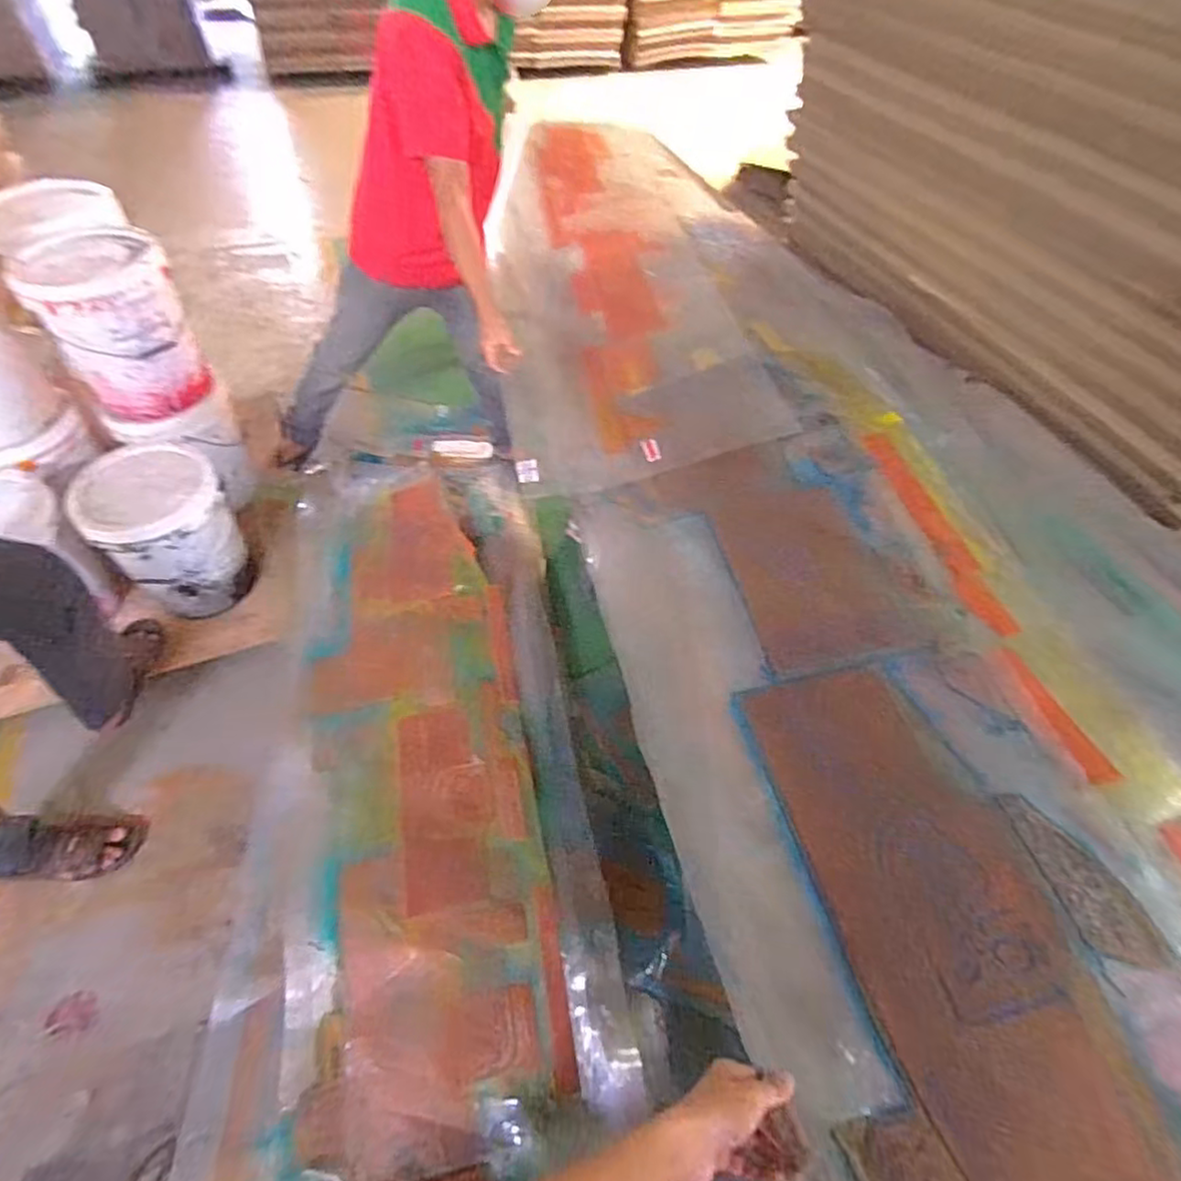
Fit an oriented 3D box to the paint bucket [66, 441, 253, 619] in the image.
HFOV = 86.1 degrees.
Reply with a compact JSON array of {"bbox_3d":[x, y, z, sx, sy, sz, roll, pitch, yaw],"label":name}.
[{"bbox_3d":[-1.041,-0.142,1.583,0.288,0.352,0.282,1,52,-2],"label":"paint bucket"}]

